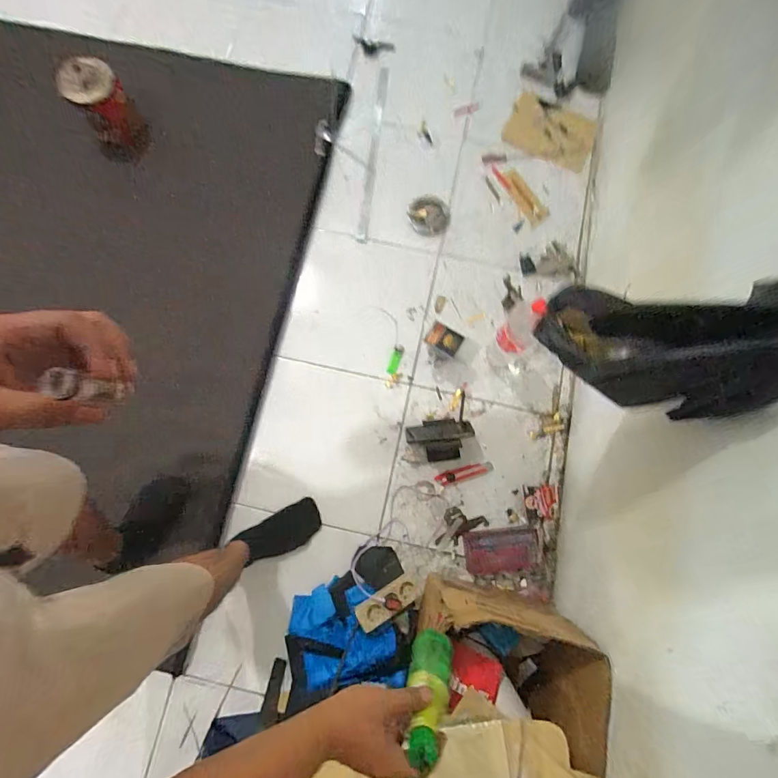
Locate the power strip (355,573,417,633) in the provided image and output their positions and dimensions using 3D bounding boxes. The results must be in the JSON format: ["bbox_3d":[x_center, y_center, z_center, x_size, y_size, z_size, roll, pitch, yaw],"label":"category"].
[{"bbox_3d":[-0.006,0.496,0.936,0.159,0.040,0.058,-31,80,-6],"label":"power strip"}]

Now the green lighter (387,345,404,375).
[{"bbox_3d":[0.017,-0.080,1.090,0.029,0.007,0.083,17,79,4],"label":"green lighter"}]

